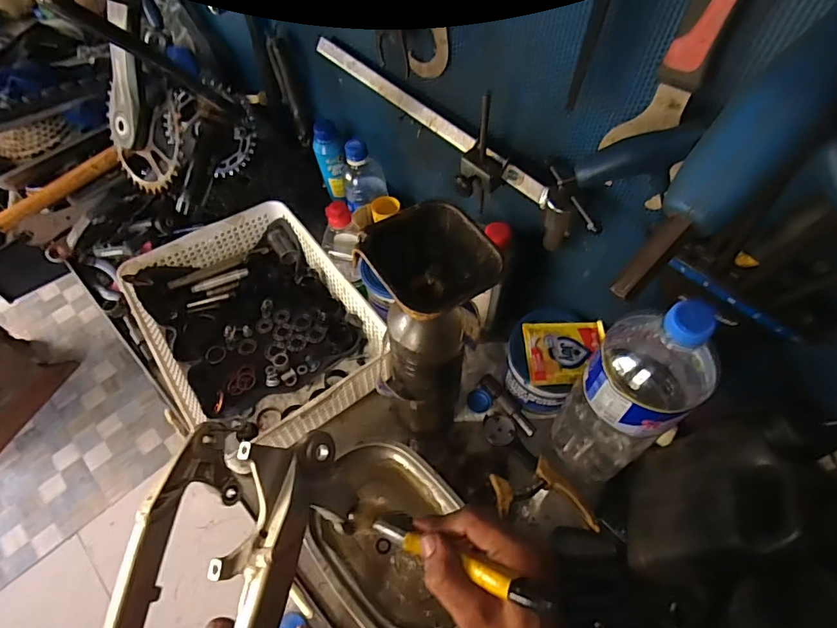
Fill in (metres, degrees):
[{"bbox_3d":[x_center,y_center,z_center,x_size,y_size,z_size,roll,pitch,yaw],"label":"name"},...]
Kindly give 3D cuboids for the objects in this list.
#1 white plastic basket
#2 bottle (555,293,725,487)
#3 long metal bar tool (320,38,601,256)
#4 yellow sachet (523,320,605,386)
[{"bbox_3d":[-0.213,0.013,0.649,0.245,0.083,0.326,-32,62,-19],"label":"white plastic basket"},{"bbox_3d":[0.201,0.082,0.467,0.102,0.304,0.088,-30,61,-20],"label":"bottle"},{"bbox_3d":[0.014,-0.207,0.551,0.063,0.074,0.403,-35,63,-20],"label":"long metal bar tool"},{"bbox_3d":[0.173,0.043,0.562,0.090,0.017,0.077,-2,56,0],"label":"yellow sachet"}]

